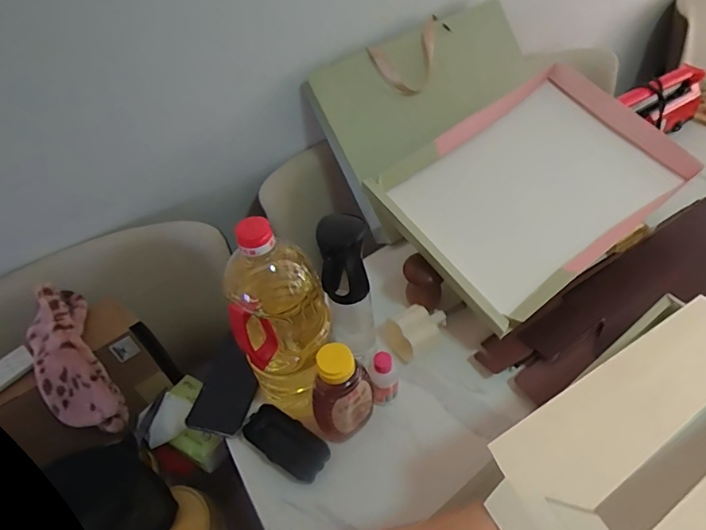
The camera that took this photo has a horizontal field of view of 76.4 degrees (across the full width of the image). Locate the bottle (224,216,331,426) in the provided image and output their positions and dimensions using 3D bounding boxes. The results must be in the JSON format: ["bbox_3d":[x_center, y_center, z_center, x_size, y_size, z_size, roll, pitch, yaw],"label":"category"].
[{"bbox_3d":[-0.081,0.069,0.523,0.106,0.273,0.107,-22,50,-13],"label":"bottle"}]

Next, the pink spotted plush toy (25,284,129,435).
[{"bbox_3d":[-0.416,0.133,0.657,0.084,0.082,0.228,-26,79,-16],"label":"pink spotted plush toy"}]

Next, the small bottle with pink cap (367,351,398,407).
[{"bbox_3d":[0.039,0.147,0.573,0.031,0.084,0.032,-32,53,-20],"label":"small bottle with pink cap"}]

